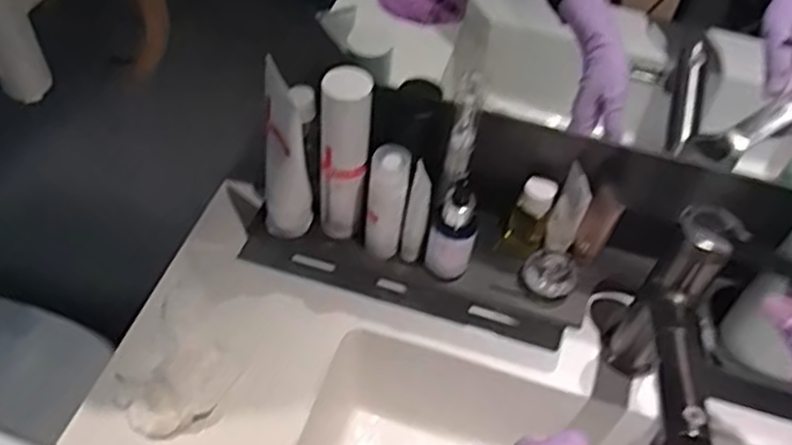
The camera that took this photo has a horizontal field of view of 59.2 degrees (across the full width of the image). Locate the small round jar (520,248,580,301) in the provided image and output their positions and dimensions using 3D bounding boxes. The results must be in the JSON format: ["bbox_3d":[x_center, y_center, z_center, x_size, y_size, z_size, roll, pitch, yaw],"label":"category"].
[{"bbox_3d":[0.132,0.042,0.595,0.042,0.025,0.041,3,50,-4],"label":"small round jar"}]

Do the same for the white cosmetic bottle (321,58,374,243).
[{"bbox_3d":[-0.042,-0.051,0.565,0.035,0.162,0.032,4,50,-3],"label":"white cosmetic bottle"}]

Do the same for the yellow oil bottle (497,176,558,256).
[{"bbox_3d":[0.116,-0.006,0.610,0.034,0.068,0.032,19,51,10],"label":"yellow oil bottle"}]

